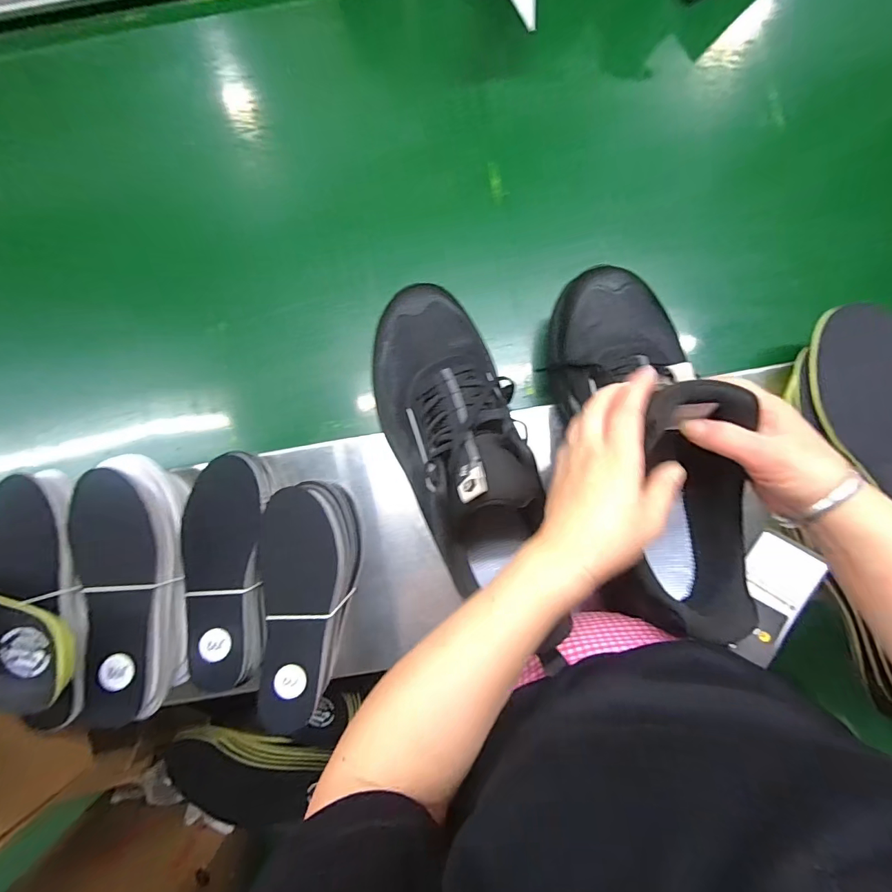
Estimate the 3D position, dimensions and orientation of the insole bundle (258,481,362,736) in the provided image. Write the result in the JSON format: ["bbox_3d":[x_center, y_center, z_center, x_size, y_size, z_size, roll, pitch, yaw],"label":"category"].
[{"bbox_3d":[-0.130,0.144,0.409,0.081,0.046,0.211,1,86,2],"label":"insole bundle"}]

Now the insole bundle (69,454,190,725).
[{"bbox_3d":[-0.282,0.120,0.385,0.078,0.051,0.214,-4,86,1],"label":"insole bundle"}]

